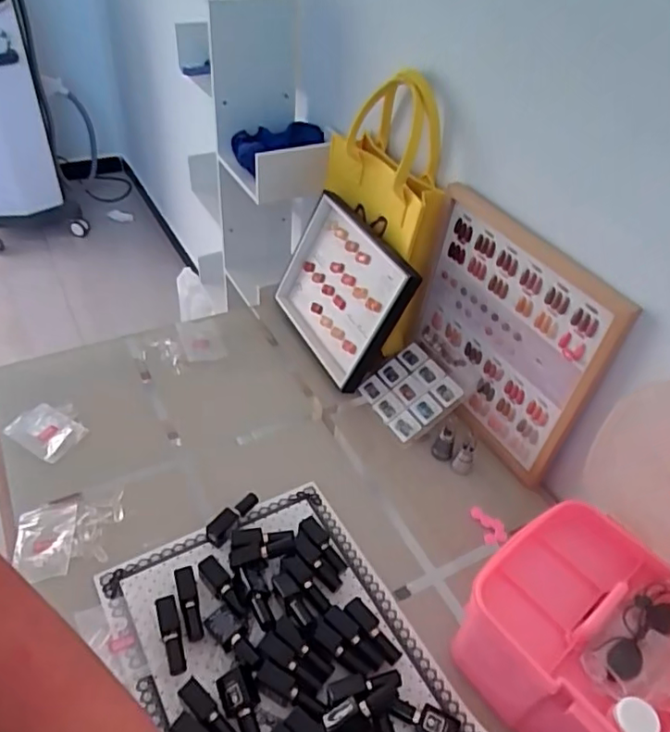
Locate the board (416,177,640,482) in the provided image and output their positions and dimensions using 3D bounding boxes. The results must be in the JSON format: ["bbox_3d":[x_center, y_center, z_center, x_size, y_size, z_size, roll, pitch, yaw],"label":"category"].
[{"bbox_3d":[0.233,-0.044,0.834,0.040,0.322,0.313,-18,49,-29],"label":"board"}]

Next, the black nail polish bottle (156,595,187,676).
[{"bbox_3d":[-0.177,0.290,0.627,0.021,0.011,0.079,-12,60,-18],"label":"black nail polish bottle"}]

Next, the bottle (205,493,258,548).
[{"bbox_3d":[-0.129,0.190,0.737,0.022,0.029,0.080,30,49,23],"label":"bottle"}]

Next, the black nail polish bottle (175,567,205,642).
[{"bbox_3d":[-0.164,0.266,0.652,0.021,0.018,0.078,-10,46,-16],"label":"black nail polish bottle"}]

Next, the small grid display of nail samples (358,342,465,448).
[{"bbox_3d":[0.120,0.042,0.910,0.123,0.025,0.129,-38,59,2],"label":"small grid display of nail samples"}]

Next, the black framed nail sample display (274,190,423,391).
[{"bbox_3d":[0.004,-0.131,0.974,0.039,0.231,0.287,1,39,-42],"label":"black framed nail sample display"}]

